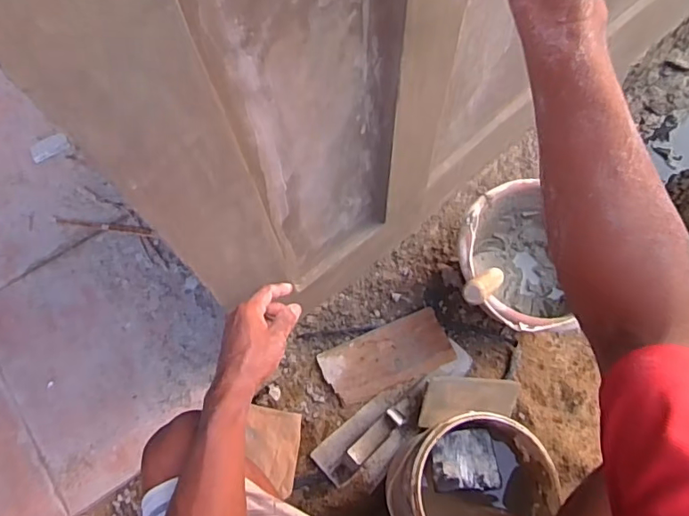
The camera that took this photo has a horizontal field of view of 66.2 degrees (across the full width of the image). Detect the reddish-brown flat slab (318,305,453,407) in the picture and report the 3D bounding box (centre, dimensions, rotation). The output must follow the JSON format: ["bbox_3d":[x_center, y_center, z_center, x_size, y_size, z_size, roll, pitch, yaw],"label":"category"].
[{"bbox_3d":[0.072,0.165,0.887,0.212,0.019,0.099,-22,71,-7],"label":"reddish-brown flat slab"}]

